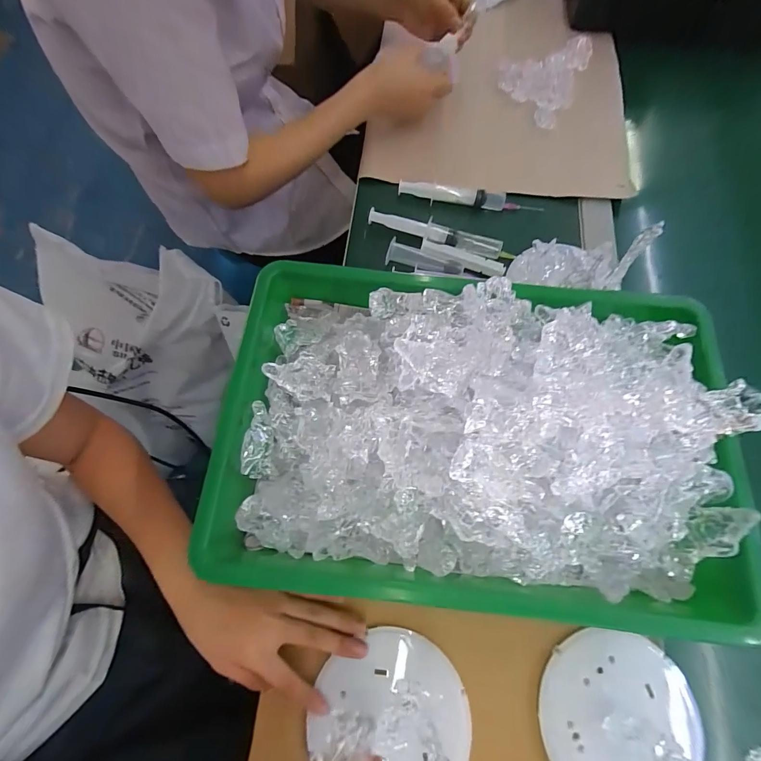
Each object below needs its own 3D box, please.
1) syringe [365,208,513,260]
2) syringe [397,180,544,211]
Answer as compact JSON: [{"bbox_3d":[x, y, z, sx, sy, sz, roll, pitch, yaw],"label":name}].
[{"bbox_3d":[0.074,-0.183,0.462,0.184,0.018,0.025,21,72,6],"label":"syringe"},{"bbox_3d":[0.116,-0.239,0.484,0.184,0.026,0.016,9,71,2],"label":"syringe"}]

